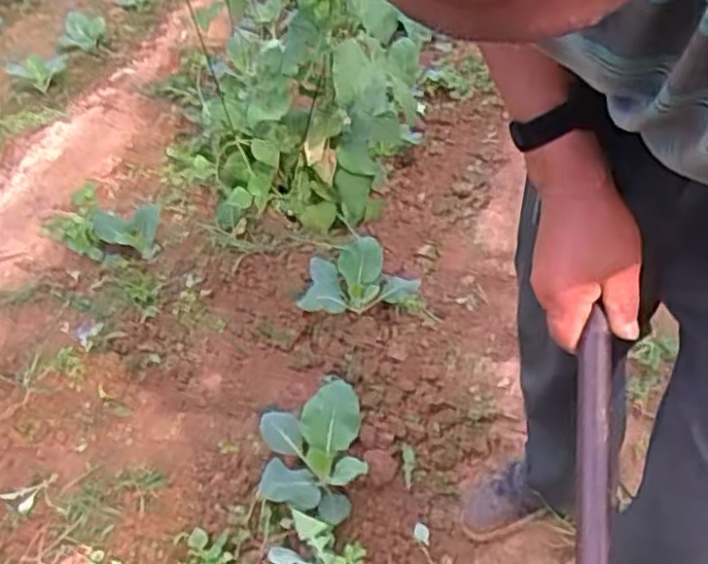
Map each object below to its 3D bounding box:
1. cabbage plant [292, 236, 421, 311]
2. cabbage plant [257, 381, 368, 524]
[{"bbox_3d":[0.008,-0.020,1.771,0.273,0.145,0.138,-5,37,-1],"label":"cabbage plant"},{"bbox_3d":[-0.073,0.321,1.383,0.187,0.137,0.233,-8,37,-5],"label":"cabbage plant"}]

